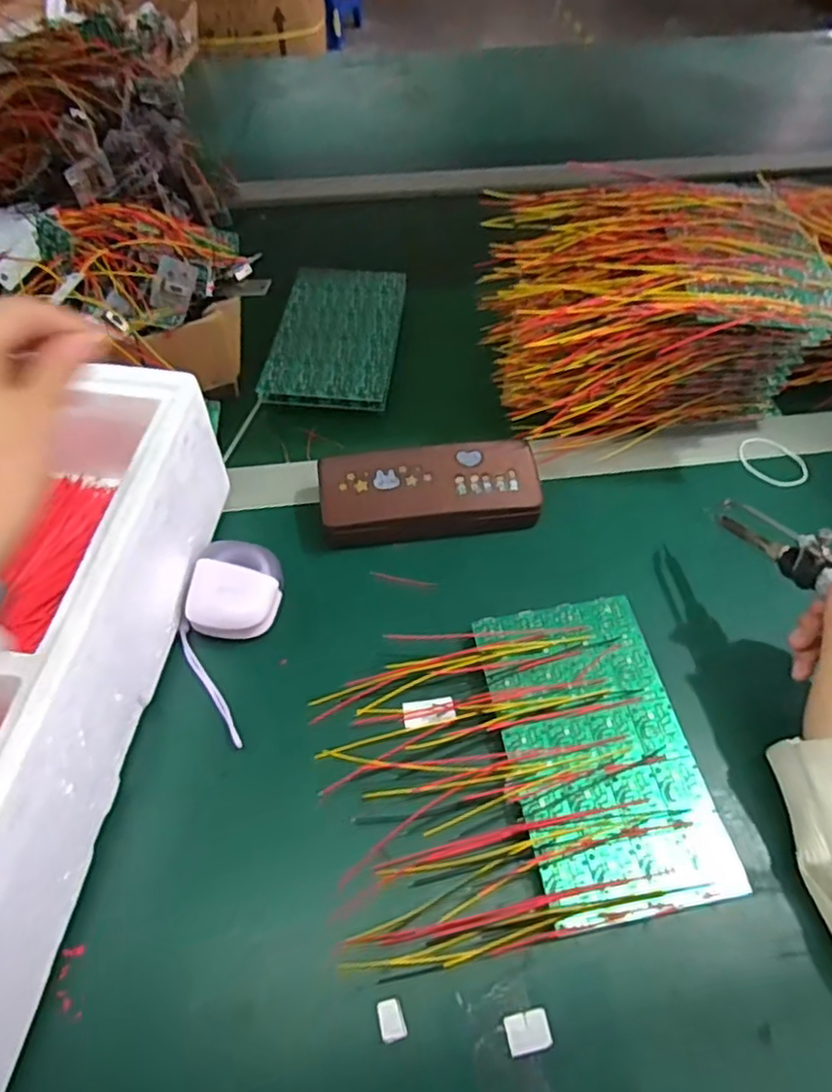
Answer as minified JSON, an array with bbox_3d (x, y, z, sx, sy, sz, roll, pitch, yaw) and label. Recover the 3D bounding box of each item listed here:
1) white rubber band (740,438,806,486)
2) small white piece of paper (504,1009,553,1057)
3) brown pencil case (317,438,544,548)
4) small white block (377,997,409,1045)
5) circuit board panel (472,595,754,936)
[{"bbox_3d":[0.285,-0.068,0.522,0.043,0.004,0.055,-32,63,-19],"label":"white rubber band"},{"bbox_3d":[0.053,0.227,0.306,0.020,0.004,0.015,-10,58,-6],"label":"small white piece of paper"},{"bbox_3d":[0.010,-0.035,0.471,0.154,0.039,0.069,-9,56,-7],"label":"brown pencil case"},{"bbox_3d":[-0.011,0.223,0.308,0.012,0.004,0.017,-11,58,-8],"label":"small white block"},{"bbox_3d":[0.103,0.114,0.378,0.101,0.013,0.174,-9,58,-6],"label":"circuit board panel"}]

